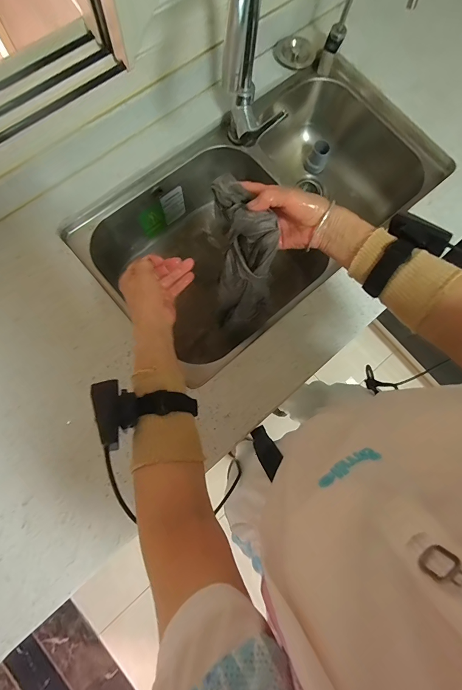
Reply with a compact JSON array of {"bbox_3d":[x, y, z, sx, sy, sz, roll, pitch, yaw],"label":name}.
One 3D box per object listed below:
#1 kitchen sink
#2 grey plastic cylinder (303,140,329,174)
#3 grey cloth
[{"bbox_3d":[0.071,-0.277,0.796,0.721,0.246,0.409,-41,82,-8],"label":"kitchen sink"},{"bbox_3d":[0.220,-0.484,0.875,0.054,0.066,0.043,17,79,2],"label":"grey plastic cylinder"},{"bbox_3d":[0.018,-0.115,0.532,0.084,0.260,0.066,1,54,-1],"label":"grey cloth"}]

